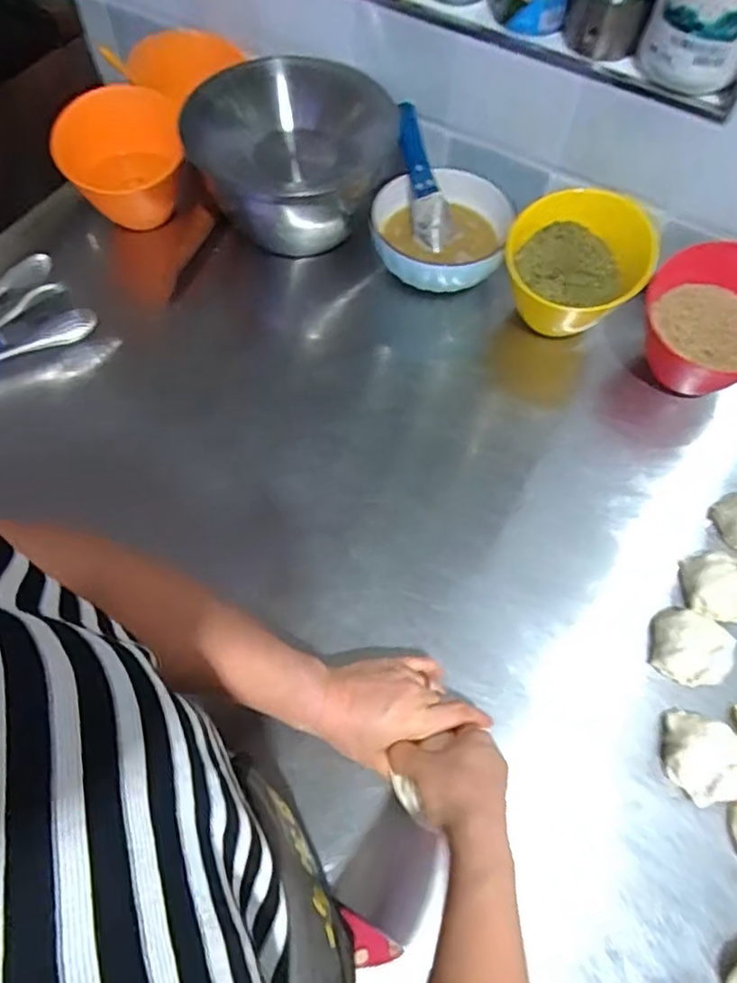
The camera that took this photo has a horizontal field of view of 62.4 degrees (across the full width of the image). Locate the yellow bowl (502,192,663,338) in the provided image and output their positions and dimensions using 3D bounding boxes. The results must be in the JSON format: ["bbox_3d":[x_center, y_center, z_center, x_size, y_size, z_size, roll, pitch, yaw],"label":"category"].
[{"bbox_3d":[0.250,-0.273,0.739,0.169,0.095,0.157,16,63,6],"label":"yellow bowl"}]

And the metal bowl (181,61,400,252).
[{"bbox_3d":[-0.100,-0.435,0.798,0.242,0.141,0.250,1,62,-2],"label":"metal bowl"}]

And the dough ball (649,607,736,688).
[{"bbox_3d":[0.302,0.150,0.576,0.060,0.054,0.061,1,62,-2],"label":"dough ball"}]

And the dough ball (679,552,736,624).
[{"bbox_3d":[0.349,0.097,0.602,0.061,0.043,0.059,1,62,-2],"label":"dough ball"}]

